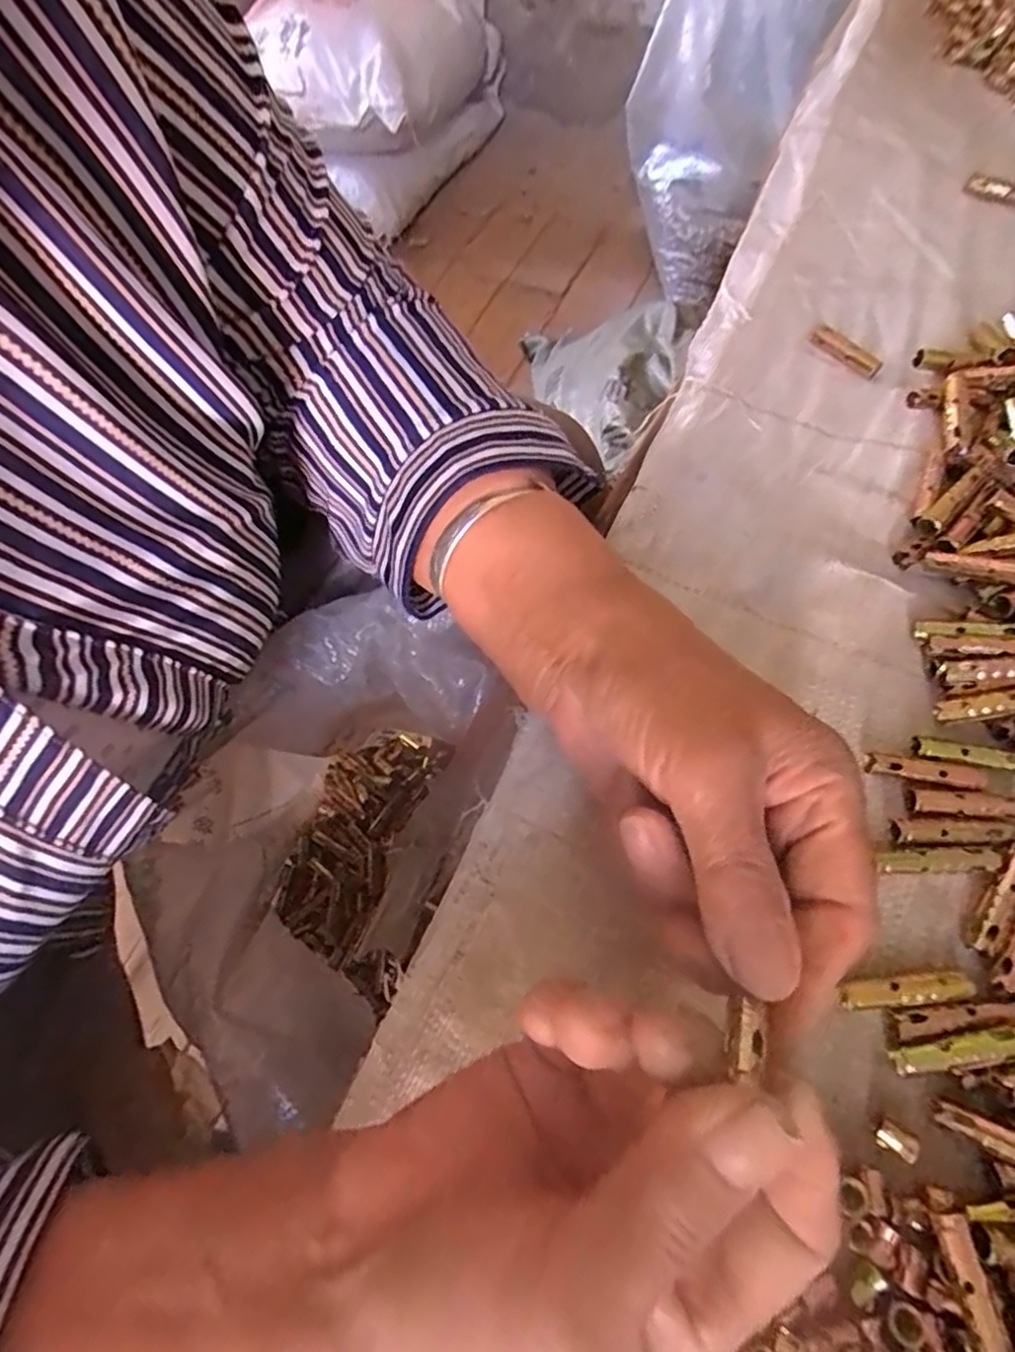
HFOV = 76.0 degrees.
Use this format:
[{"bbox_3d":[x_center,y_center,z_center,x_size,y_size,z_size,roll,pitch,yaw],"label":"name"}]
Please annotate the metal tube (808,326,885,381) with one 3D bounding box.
[{"bbox_3d":[0.173,-0.166,0.333,0.007,0.010,0.039,-37,68,-14],"label":"metal tube"}]

